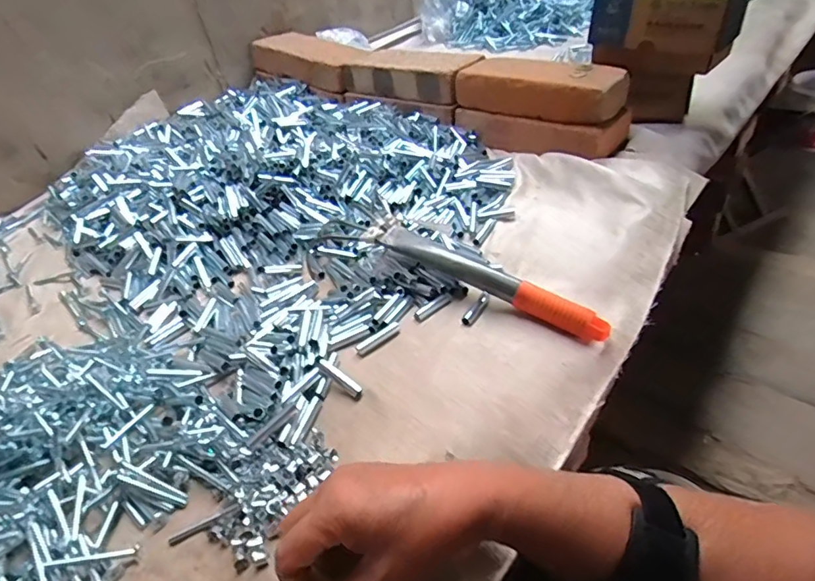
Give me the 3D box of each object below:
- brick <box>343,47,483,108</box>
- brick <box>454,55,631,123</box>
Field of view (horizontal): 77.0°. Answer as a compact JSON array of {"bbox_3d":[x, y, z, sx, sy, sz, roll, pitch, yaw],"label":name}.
[{"bbox_3d":[0.001,-0.371,0.872,0.257,0.057,0.102,24,49,31],"label":"brick"},{"bbox_3d":[0.191,-0.293,0.740,0.233,0.048,0.101,22,48,29],"label":"brick"}]

